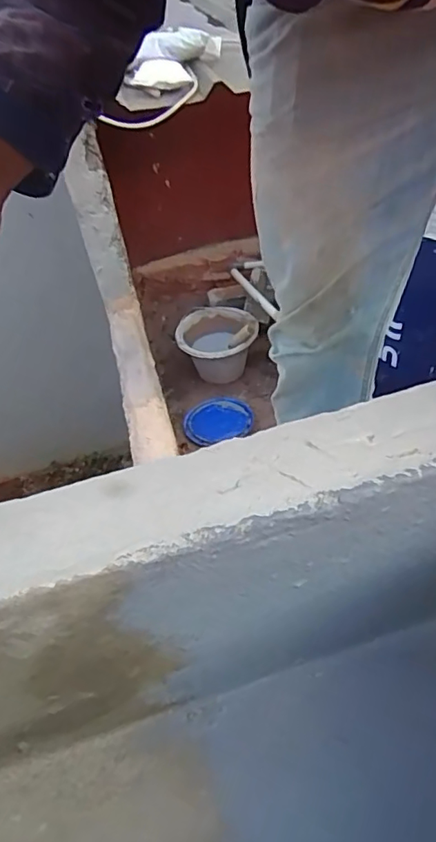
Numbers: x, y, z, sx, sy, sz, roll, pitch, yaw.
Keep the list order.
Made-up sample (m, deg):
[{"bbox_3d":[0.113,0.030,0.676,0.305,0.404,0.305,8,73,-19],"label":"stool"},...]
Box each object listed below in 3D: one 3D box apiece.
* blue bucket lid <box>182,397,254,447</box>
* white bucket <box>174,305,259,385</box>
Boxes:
[{"bbox_3d":[-0.001,-0.004,1.612,0.202,0.029,0.181,-7,43,0],"label":"blue bucket lid"},{"bbox_3d":[-0.004,-0.259,1.746,0.253,0.172,0.250,-4,43,4],"label":"white bucket"}]

